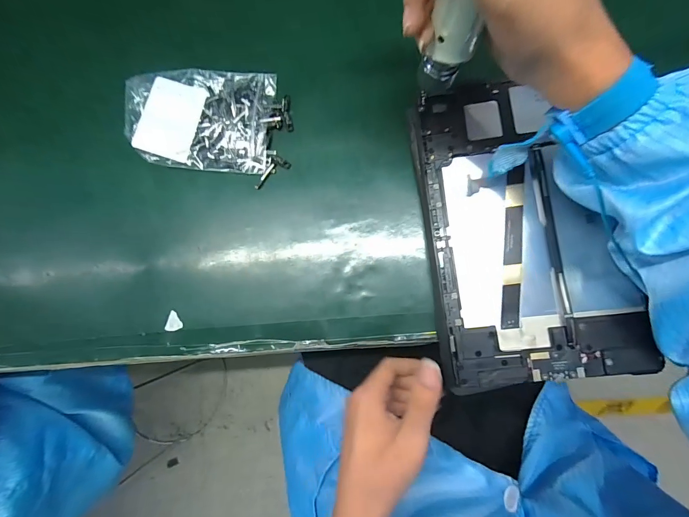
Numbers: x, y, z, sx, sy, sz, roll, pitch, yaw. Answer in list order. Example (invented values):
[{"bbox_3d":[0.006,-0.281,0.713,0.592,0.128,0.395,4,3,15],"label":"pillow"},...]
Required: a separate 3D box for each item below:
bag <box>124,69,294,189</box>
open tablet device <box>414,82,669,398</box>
[{"bbox_3d":[-0.127,-0.132,0.317,0.147,0.013,0.098,6,84,6],"label":"bag"},{"bbox_3d":[0.138,-0.024,0.277,0.143,0.020,0.238,-10,83,4],"label":"open tablet device"}]

